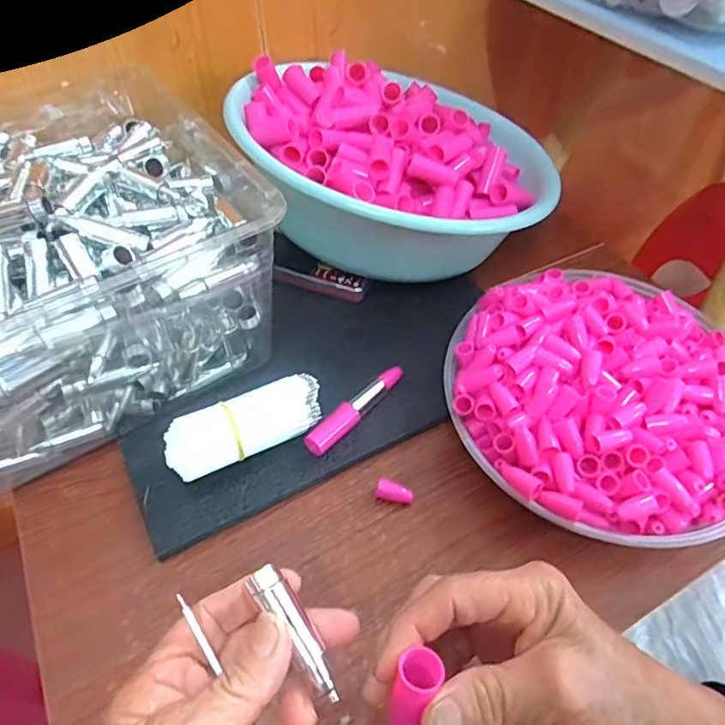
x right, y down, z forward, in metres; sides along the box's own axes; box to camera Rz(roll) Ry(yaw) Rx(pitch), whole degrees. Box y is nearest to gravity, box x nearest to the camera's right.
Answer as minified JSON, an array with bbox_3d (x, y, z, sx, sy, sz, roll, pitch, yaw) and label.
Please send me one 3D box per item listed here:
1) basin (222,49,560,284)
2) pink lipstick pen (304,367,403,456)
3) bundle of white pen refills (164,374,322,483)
[{"bbox_3d":[0.026,-0.185,0.531,0.297,0.110,0.277,-24,66,-27],"label":"basin"},{"bbox_3d":[-0.002,0.034,0.424,0.018,0.013,0.100,37,59,25],"label":"pink lipstick pen"},{"bbox_3d":[-0.083,0.045,0.393,0.109,0.030,0.035,-22,55,-18],"label":"bundle of white pen refills"}]

